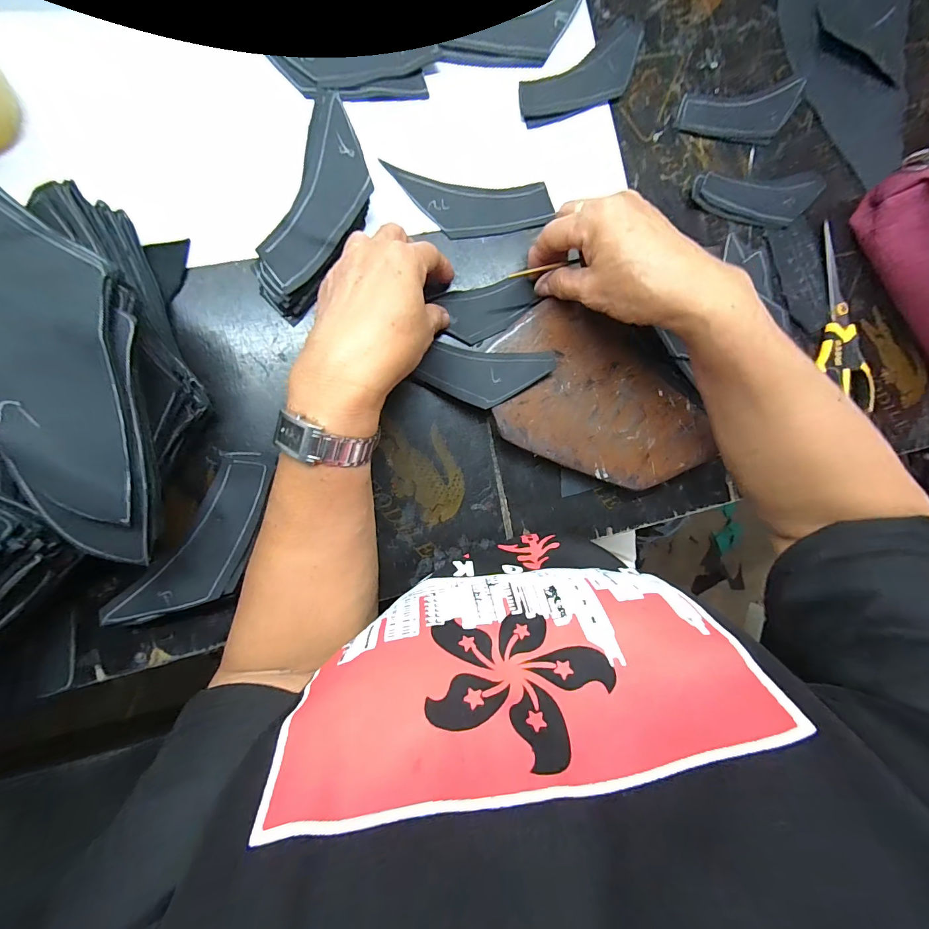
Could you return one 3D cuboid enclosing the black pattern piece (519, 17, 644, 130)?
[{"bbox_3d":[0.104,-0.326,0.332,0.133,0.009,0.048,-39,97,-7],"label":"black pattern piece"}]

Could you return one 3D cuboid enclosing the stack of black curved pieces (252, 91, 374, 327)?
[{"bbox_3d":[-0.103,-0.179,0.282,0.051,0.025,0.147,21,88,-10],"label":"stack of black curved pieces"}]

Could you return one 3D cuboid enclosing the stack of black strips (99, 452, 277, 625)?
[{"bbox_3d":[-0.177,0.054,0.275,0.056,0.023,0.137,31,86,-9],"label":"stack of black strips"}]

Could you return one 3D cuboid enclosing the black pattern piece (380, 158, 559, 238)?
[{"bbox_3d":[0.008,-0.209,0.319,0.130,0.006,0.046,-2,91,-10],"label":"black pattern piece"}]

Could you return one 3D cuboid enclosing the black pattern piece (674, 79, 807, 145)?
[{"bbox_3d":[0.256,-0.321,0.361,0.135,0.004,0.047,-13,93,-9],"label":"black pattern piece"}]

